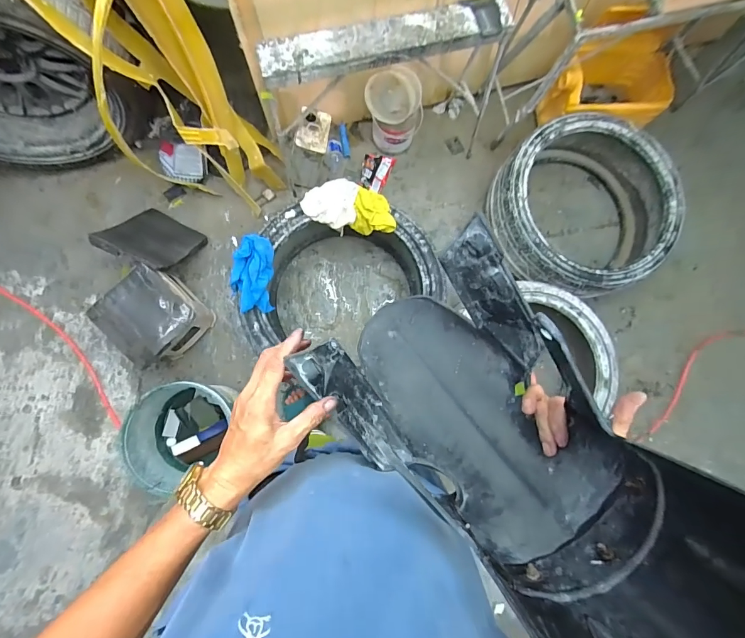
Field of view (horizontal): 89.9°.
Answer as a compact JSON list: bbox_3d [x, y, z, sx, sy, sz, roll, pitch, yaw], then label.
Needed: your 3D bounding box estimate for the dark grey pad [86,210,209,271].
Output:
[{"bbox_3d":[-0.766,-0.281,1.293,0.293,0.042,0.304,23,38,1],"label":"dark grey pad"}]

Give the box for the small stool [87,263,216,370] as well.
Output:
[{"bbox_3d":[-0.726,-0.008,1.268,0.255,0.202,0.258,44,82,3],"label":"small stool"}]

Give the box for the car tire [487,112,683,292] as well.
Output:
[{"bbox_3d":[0.771,-0.396,1.398,0.636,0.254,0.627,0,83,-3],"label":"car tire"}]

